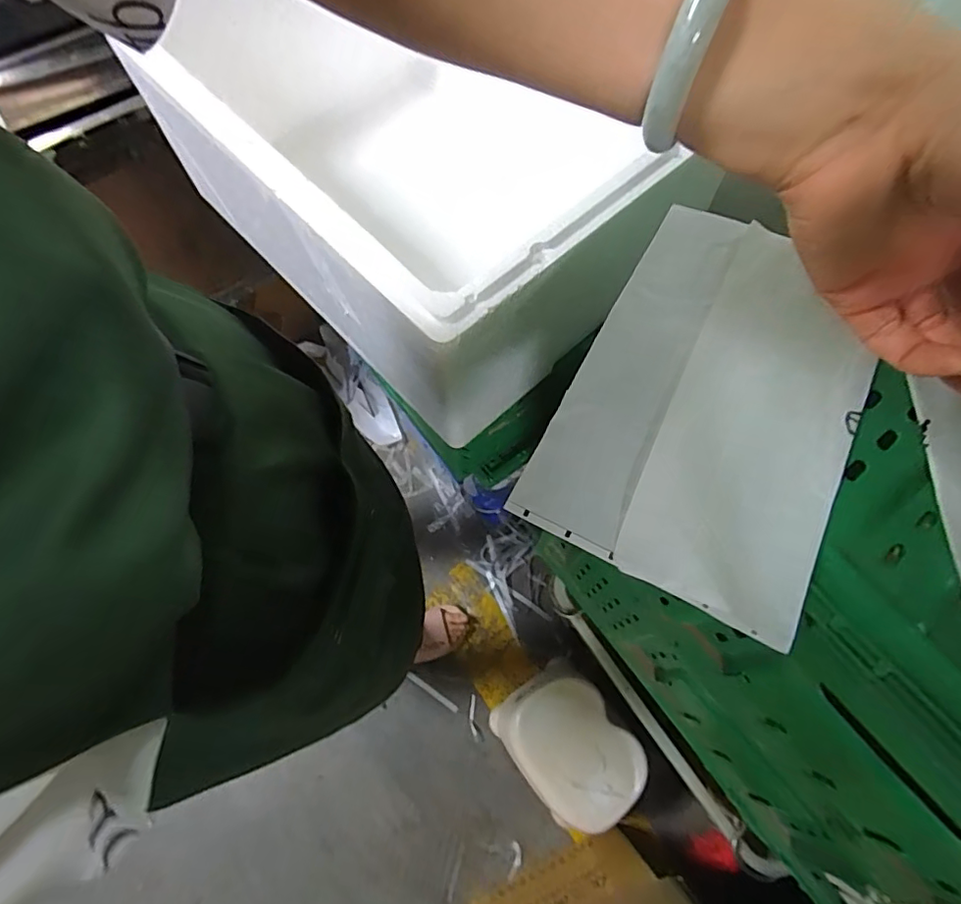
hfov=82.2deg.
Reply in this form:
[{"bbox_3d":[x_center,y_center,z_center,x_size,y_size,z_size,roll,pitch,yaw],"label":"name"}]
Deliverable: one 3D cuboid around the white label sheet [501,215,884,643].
[{"bbox_3d":[0.152,-0.041,0.353,0.166,0.015,0.268,26,71,15],"label":"white label sheet"}]

